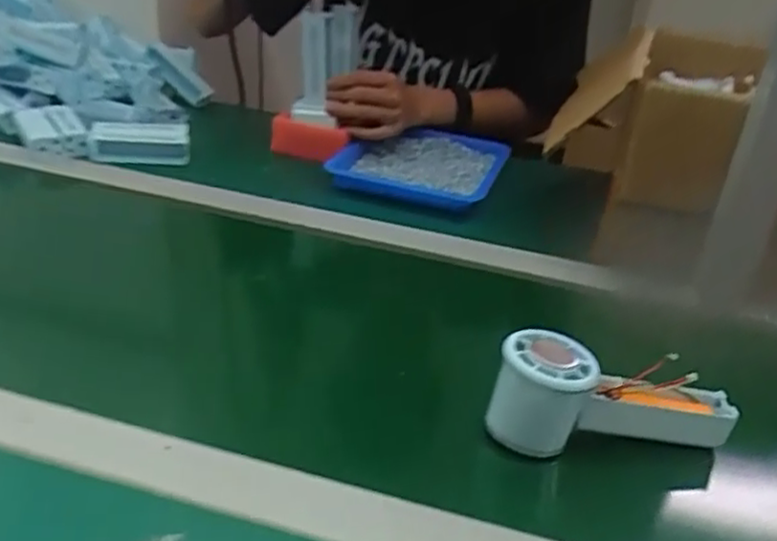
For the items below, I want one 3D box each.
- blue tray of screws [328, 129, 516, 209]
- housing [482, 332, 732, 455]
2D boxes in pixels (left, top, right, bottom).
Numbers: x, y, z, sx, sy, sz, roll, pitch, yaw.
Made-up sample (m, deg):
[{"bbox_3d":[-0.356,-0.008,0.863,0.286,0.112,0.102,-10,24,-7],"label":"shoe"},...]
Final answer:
[{"bbox_3d":[0.040,-0.125,0.843,0.171,0.026,0.203,14,29,12],"label":"blue tray of screws"},{"bbox_3d":[0.141,0.081,0.446,0.152,0.060,0.045,5,28,-1],"label":"housing"}]

